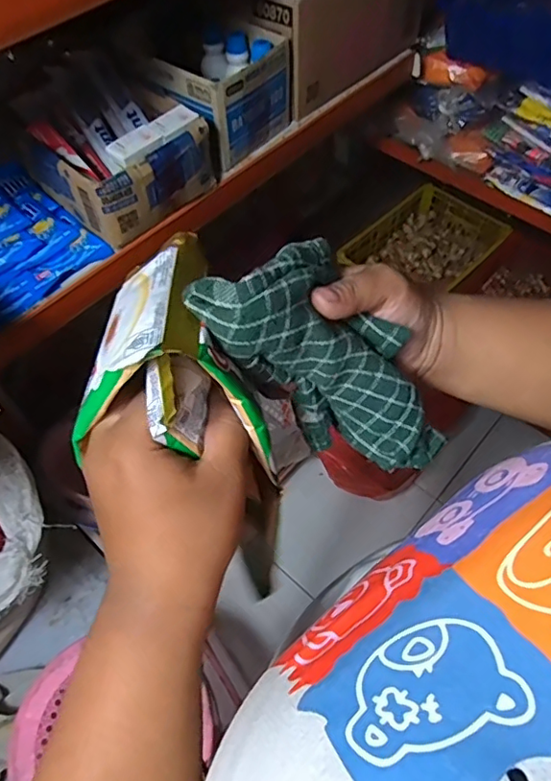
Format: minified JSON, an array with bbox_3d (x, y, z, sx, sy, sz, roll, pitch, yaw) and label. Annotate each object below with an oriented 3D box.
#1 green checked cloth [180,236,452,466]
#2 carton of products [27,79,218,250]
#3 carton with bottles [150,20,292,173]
[{"bbox_3d":[0.031,-0.013,0.310,0.066,0.178,0.073,-14,50,37],"label":"green checked cloth"},{"bbox_3d":[-0.199,-0.308,0.707,0.186,0.097,0.183,38,67,23],"label":"carton of products"},{"bbox_3d":[-0.078,-0.419,0.769,0.148,0.115,0.156,30,64,19],"label":"carton with bottles"}]

